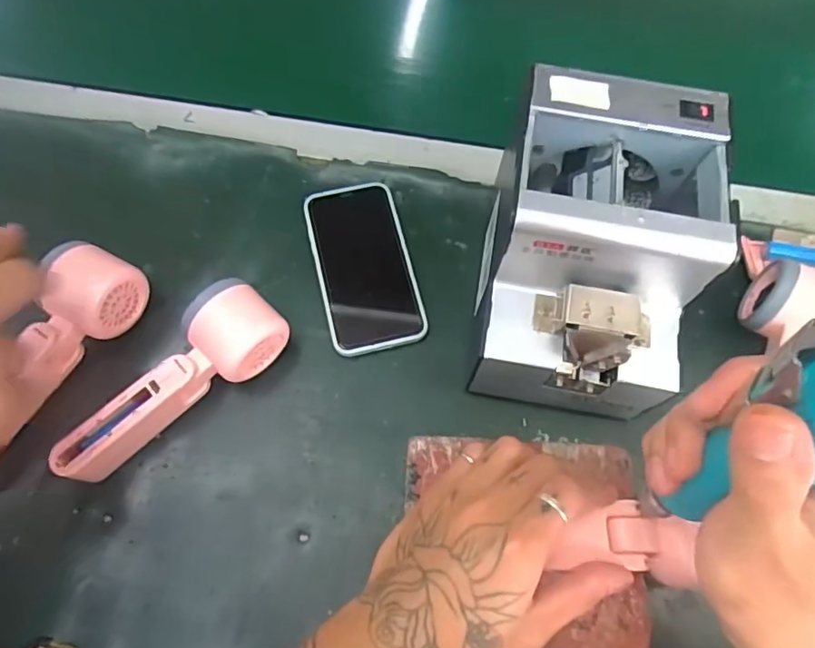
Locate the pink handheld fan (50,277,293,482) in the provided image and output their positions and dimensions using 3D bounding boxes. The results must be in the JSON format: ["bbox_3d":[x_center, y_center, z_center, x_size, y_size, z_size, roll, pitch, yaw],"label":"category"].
[{"bbox_3d":[-0.163,0.038,0.389,0.164,0.054,0.055,-38,72,-17],"label":"pink handheld fan"}]

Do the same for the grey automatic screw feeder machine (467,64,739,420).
[{"bbox_3d":[0.121,-0.042,0.374,0.116,0.143,0.172,12,66,4],"label":"grey automatic screw feeder machine"}]

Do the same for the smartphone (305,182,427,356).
[{"bbox_3d":[-0.036,-0.048,0.448,0.073,0.012,0.144,-12,67,-7],"label":"smartphone"}]

